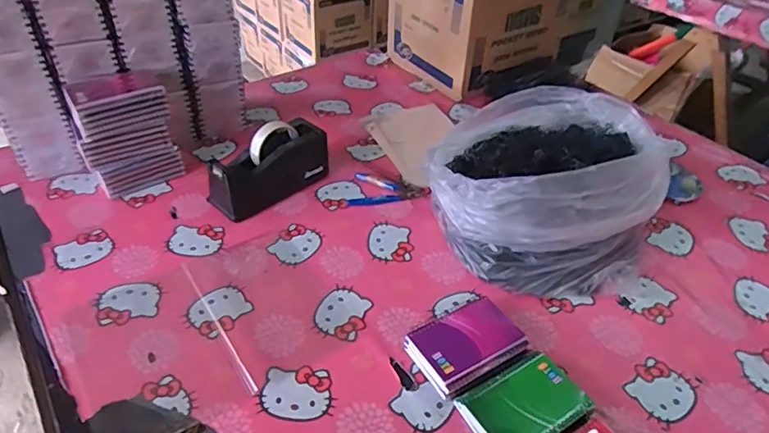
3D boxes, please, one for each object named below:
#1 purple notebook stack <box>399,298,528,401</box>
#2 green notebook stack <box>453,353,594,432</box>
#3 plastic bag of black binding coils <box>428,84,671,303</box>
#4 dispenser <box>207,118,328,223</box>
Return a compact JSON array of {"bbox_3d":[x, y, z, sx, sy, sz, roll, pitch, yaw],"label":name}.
[{"bbox_3d":[0.100,0.162,0.674,0.133,0.034,0.097,-24,47,-30],"label":"purple notebook stack"},{"bbox_3d":[0.167,0.224,0.626,0.138,0.022,0.096,-19,45,-25],"label":"green notebook stack"},{"bbox_3d":[0.249,-0.057,0.828,0.312,0.176,0.337,23,43,22],"label":"plastic bag of black binding coils"},{"bbox_3d":[-0.187,-0.083,0.884,0.207,0.112,0.061,-29,49,-33],"label":"dispenser"}]

